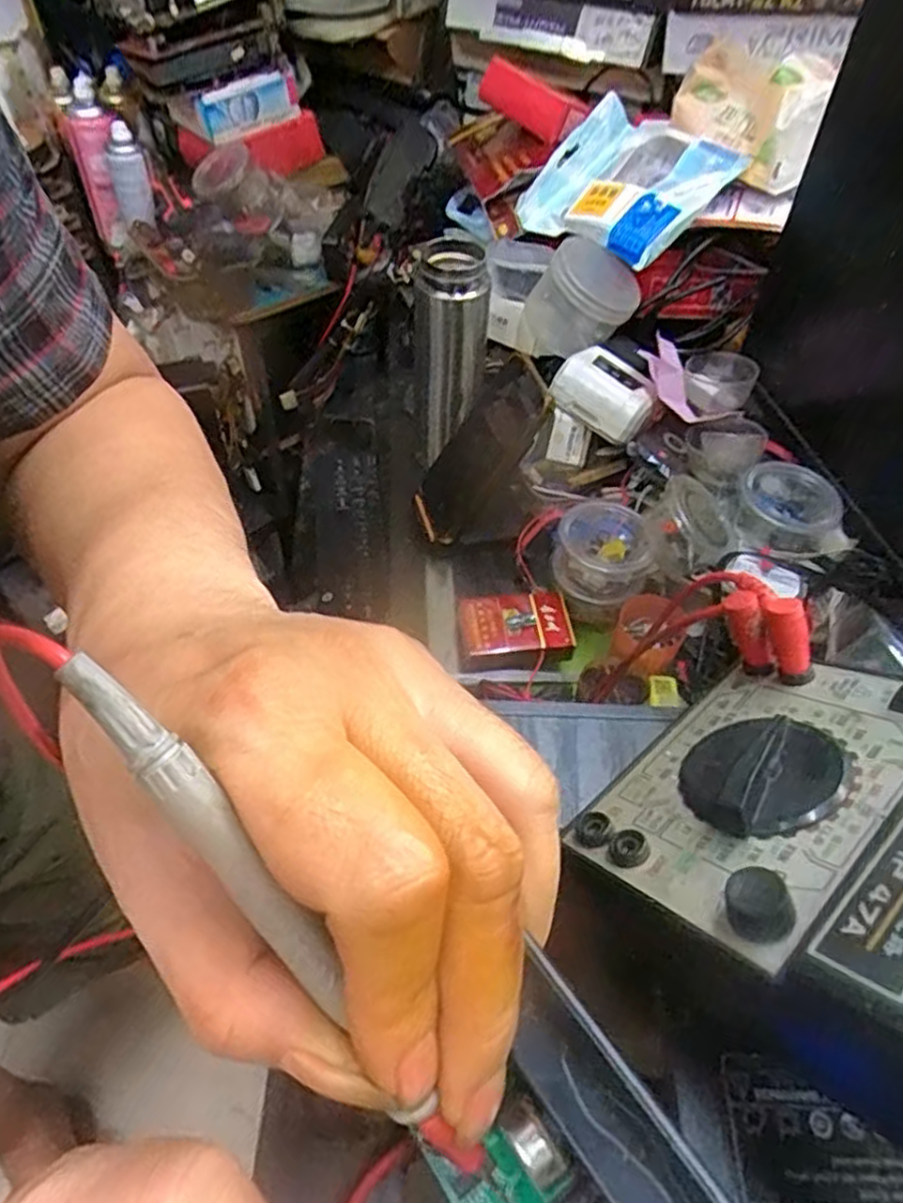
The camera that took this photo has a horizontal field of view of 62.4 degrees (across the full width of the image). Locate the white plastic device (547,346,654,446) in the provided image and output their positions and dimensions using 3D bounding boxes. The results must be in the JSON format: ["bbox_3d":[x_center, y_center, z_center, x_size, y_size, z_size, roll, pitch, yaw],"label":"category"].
[{"bbox_3d":[0.127,-0.173,0.623,0.082,0.039,0.053,31,56,21],"label":"white plastic device"}]

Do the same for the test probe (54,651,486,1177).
[{"bbox_3d":[-0.029,0.061,0.136,0.008,0.007,0.123,-39,102,-29],"label":"test probe"}]

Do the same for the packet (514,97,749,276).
[{"bbox_3d":[0.159,-0.371,0.658,0.149,0.054,0.154,-45,62,-4],"label":"packet"}]

